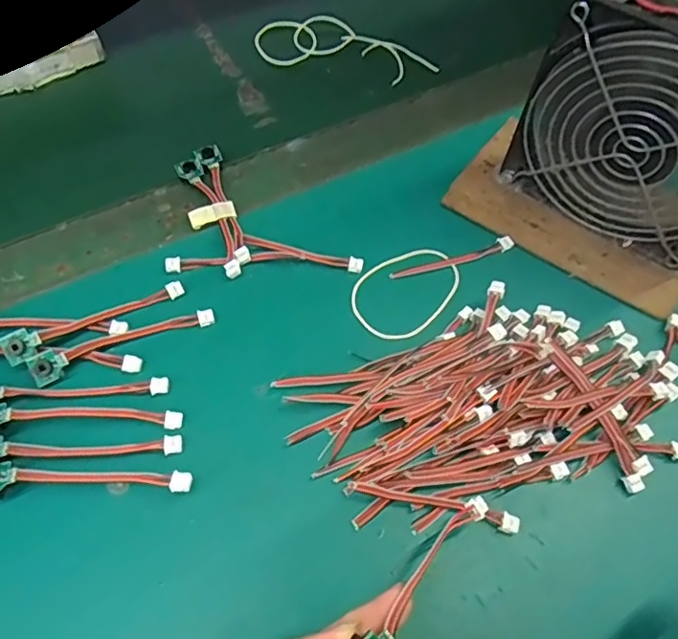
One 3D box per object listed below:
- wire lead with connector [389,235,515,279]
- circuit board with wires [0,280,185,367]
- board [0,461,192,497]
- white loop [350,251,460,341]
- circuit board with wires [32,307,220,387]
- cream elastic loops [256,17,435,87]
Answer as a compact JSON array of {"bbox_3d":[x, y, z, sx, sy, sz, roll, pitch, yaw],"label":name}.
[{"bbox_3d":[0.066,-0.035,0.333,0.077,0.004,0.009,-18,61,-14],"label":"wire lead with connector"},{"bbox_3d":[-0.122,-0.001,0.293,0.089,0.013,0.013,-26,63,-18],"label":"circuit board with wires"},{"bbox_3d":[-0.110,0.071,0.252,0.090,0.010,0.015,1,58,-3],"label":"board"},{"bbox_3d":[0.039,-0.017,0.321,0.067,0.004,0.046,-32,65,-21],"label":"white loop"},{"bbox_3d":[-0.107,0.010,0.292,0.089,0.007,0.014,-21,62,-16],"label":"circuit board with wires"},{"bbox_3d":[0.006,-0.202,0.433,0.136,0.005,0.060,13,58,5],"label":"cream elastic loops"}]

